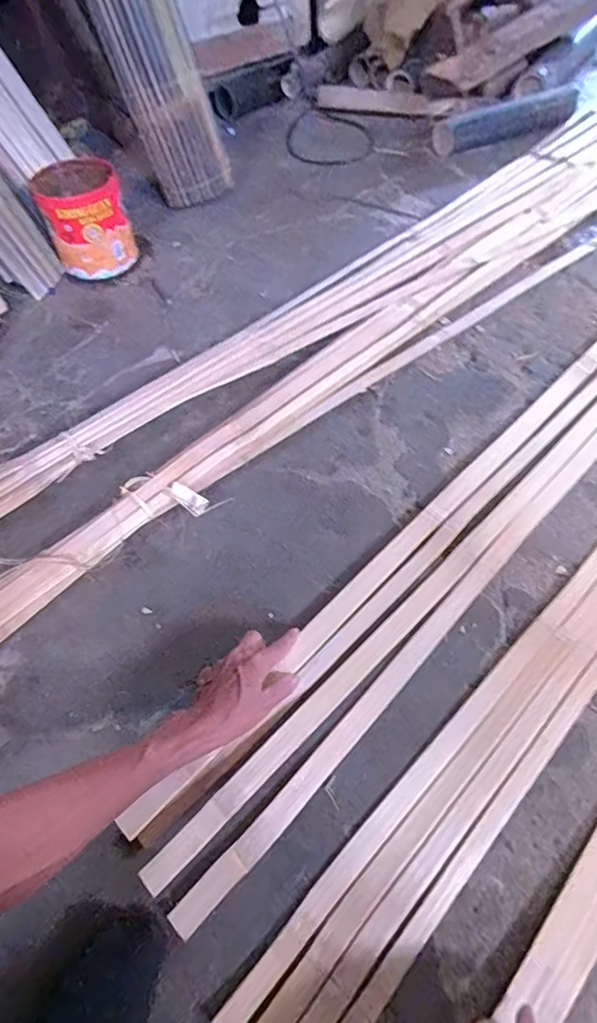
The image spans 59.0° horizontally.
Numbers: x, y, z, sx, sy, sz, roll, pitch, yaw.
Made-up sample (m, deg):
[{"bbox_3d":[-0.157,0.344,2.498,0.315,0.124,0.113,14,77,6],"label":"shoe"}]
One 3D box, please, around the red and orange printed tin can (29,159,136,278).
[{"bbox_3d":[-0.411,-0.564,1.037,0.148,0.169,0.156,-2,58,3],"label":"red and orange printed tin can"}]

